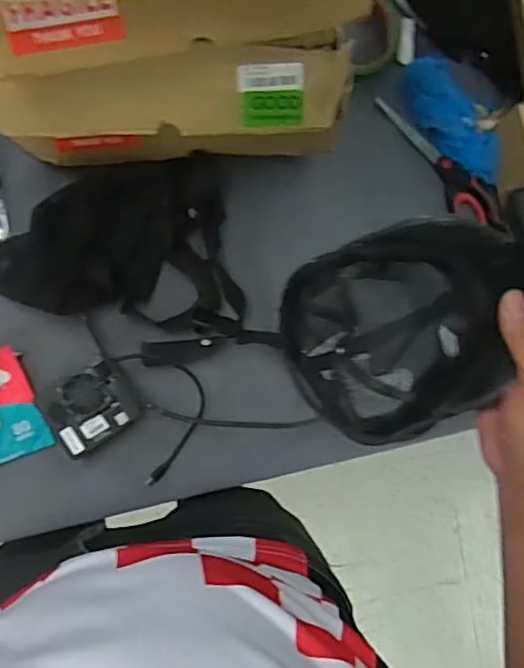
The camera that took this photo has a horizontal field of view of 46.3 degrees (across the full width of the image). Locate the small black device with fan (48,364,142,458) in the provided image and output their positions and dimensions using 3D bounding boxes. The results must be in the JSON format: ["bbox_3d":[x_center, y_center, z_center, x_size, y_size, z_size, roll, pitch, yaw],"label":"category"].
[{"bbox_3d":[-0.160,0.070,0.574,0.075,0.034,0.064,-33,95,-8],"label":"small black device with fan"}]

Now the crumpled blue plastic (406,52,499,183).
[{"bbox_3d":[0.205,-0.223,0.635,0.066,0.051,0.147,-36,95,-8],"label":"crumpled blue plastic"}]

